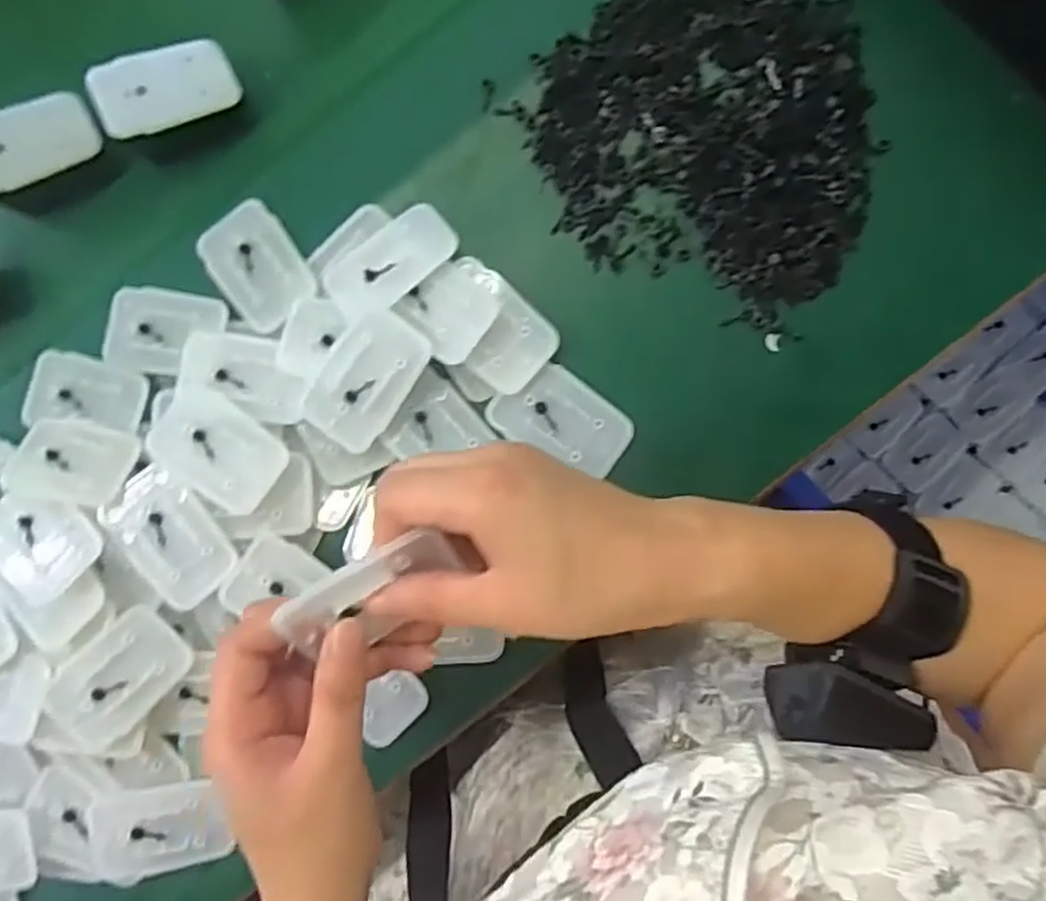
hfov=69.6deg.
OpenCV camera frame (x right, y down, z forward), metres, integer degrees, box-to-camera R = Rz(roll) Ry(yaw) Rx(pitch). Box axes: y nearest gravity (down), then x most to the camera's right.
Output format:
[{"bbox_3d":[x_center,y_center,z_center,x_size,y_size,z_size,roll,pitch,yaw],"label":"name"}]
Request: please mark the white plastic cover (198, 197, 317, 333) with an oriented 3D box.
[{"bbox_3d":[-0.143,-0.100,0.406,0.044,0.005,0.068,-38,83,2],"label":"white plastic cover"}]

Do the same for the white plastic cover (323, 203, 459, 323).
[{"bbox_3d":[-0.069,-0.098,0.394,0.071,0.009,0.040,-39,73,-3],"label":"white plastic cover"}]

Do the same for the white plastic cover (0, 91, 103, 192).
[{"bbox_3d":[-0.266,-0.165,0.401,0.071,0.008,0.038,-31,99,-12],"label":"white plastic cover"}]

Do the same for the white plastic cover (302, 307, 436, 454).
[{"bbox_3d":[-0.079,-0.036,0.378,0.042,0.010,0.069,32,89,7],"label":"white plastic cover"}]

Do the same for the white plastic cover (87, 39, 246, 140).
[{"bbox_3d":[-0.188,-0.190,0.397,0.071,0.014,0.038,-26,106,-21],"label":"white plastic cover"}]

